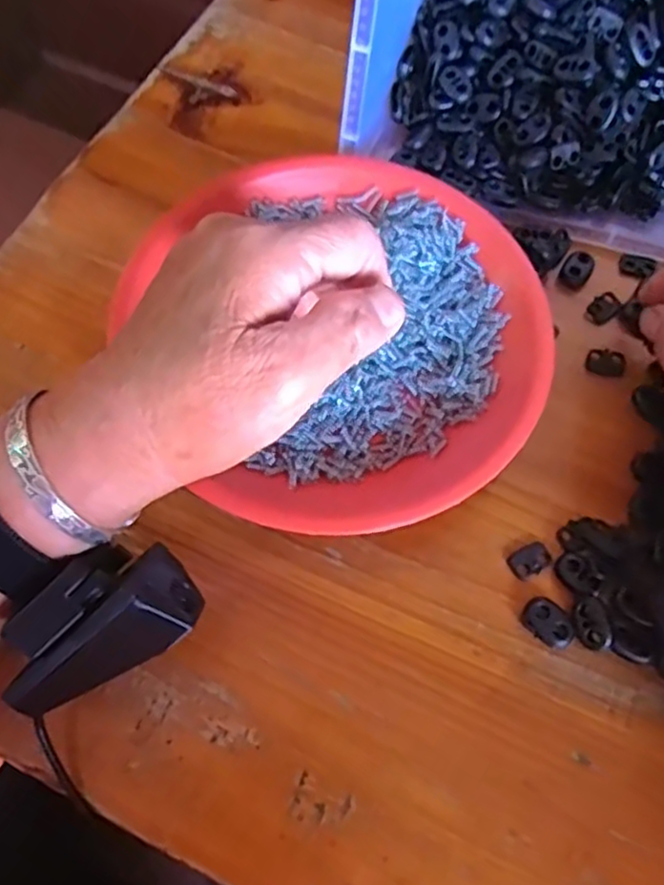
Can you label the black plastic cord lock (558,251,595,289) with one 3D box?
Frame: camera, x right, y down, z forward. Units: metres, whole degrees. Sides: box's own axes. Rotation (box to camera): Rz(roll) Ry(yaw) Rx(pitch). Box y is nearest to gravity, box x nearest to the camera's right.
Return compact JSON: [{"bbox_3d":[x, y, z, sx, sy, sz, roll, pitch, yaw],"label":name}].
[{"bbox_3d":[0.128,-0.090,0.366,0.015,0.008,0.023,37,70,13],"label":"black plastic cord lock"}]

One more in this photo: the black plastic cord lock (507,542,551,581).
[{"bbox_3d":[0.086,0.051,0.304,0.018,0.004,0.012,-27,70,-13],"label":"black plastic cord lock"}]

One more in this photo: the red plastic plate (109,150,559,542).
[{"bbox_3d":[0.007,-0.056,0.330,0.178,0.030,0.194,1,67,-2],"label":"red plastic plate"}]

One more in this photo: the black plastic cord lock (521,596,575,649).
[{"bbox_3d":[0.089,0.075,0.291,0.015,0.006,0.022,-40,74,-17],"label":"black plastic cord lock"}]

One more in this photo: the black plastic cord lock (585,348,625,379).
[{"bbox_3d":[0.134,-0.039,0.347,0.018,0.004,0.014,11,67,3],"label":"black plastic cord lock"}]

